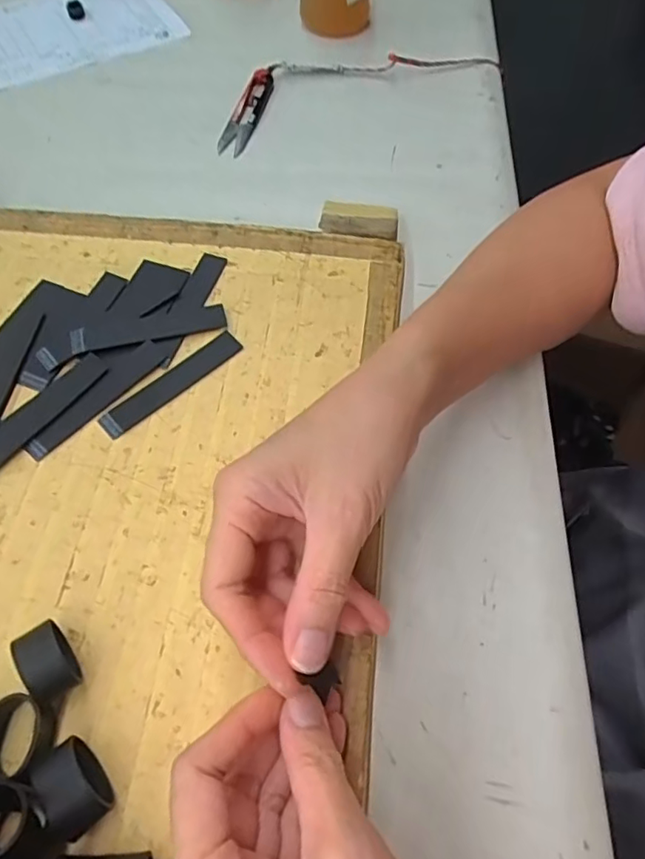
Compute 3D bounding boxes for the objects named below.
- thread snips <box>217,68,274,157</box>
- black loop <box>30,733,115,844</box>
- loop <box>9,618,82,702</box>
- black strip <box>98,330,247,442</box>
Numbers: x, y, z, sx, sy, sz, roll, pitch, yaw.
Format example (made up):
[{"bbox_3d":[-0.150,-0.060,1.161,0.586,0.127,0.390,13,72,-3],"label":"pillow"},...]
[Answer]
[{"bbox_3d":[-0.062,-0.265,0.472,0.022,0.012,0.100,15,62,6],"label":"thread snips"},{"bbox_3d":[-0.098,0.141,0.224,0.020,0.026,0.032,-38,69,-20],"label":"black loop"},{"bbox_3d":[-0.119,0.101,0.247,0.018,0.025,0.034,-37,69,-20],"label":"loop"},{"bbox_3d":[-0.088,-0.028,0.333,0.091,0.004,0.017,-38,69,-20],"label":"black strip"}]

